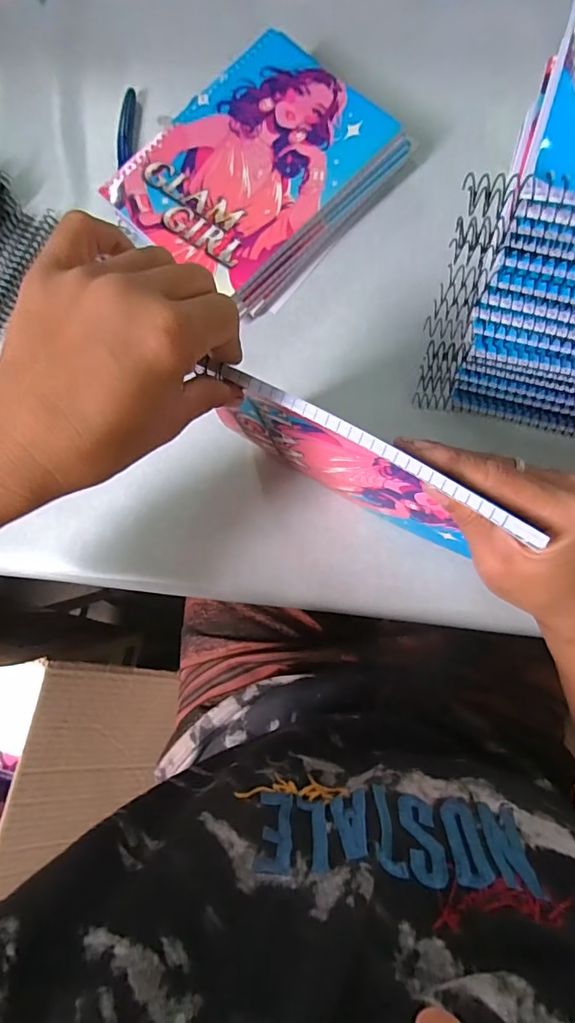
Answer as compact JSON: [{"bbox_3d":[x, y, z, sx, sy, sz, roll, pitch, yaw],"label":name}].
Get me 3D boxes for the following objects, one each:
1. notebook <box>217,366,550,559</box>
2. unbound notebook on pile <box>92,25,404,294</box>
[{"bbox_3d":[0.039,-0.024,0.302,0.177,0.146,0.010,29,84,8],"label":"notebook"},{"bbox_3d":[-0.030,-0.276,0.385,0.193,0.008,0.145,-45,81,-4],"label":"unbound notebook on pile"}]

